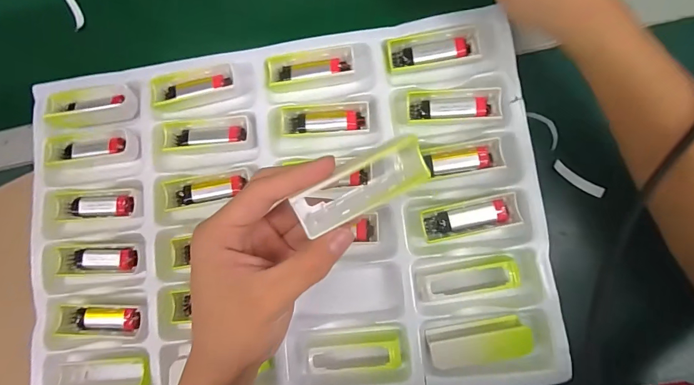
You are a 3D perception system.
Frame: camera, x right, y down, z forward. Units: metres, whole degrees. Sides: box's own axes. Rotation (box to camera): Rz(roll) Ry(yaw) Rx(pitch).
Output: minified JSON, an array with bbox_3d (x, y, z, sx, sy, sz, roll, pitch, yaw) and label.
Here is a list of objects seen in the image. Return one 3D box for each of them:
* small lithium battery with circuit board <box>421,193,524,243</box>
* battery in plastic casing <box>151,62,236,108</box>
[{"bbox_3d":[0.104,0.021,0.312,0.078,0.015,0.027,-13,83,5],"label":"small lithium battery with circuit board"},{"bbox_3d":[-0.147,-0.105,0.354,0.078,0.015,0.029,-18,83,4],"label":"battery in plastic casing"}]

